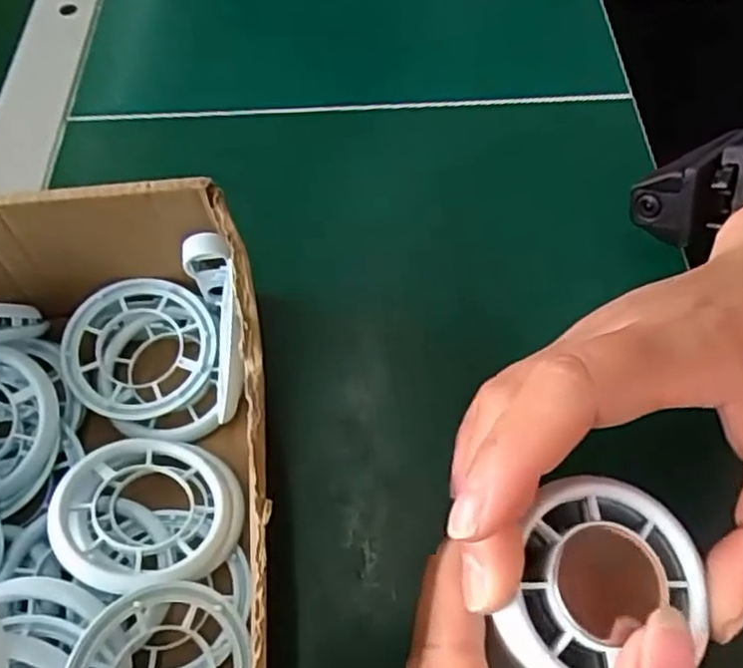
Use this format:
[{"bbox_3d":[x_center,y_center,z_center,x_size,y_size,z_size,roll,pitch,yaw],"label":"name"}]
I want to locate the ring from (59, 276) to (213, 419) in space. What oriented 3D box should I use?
[{"bbox_3d":[-0.090,0.004,0.270,0.056,0.007,0.055,-1,59,1],"label":"ring"}]

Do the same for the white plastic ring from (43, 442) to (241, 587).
[{"bbox_3d":[-0.076,0.061,0.239,0.057,0.014,0.057,39,47,20],"label":"white plastic ring"}]

